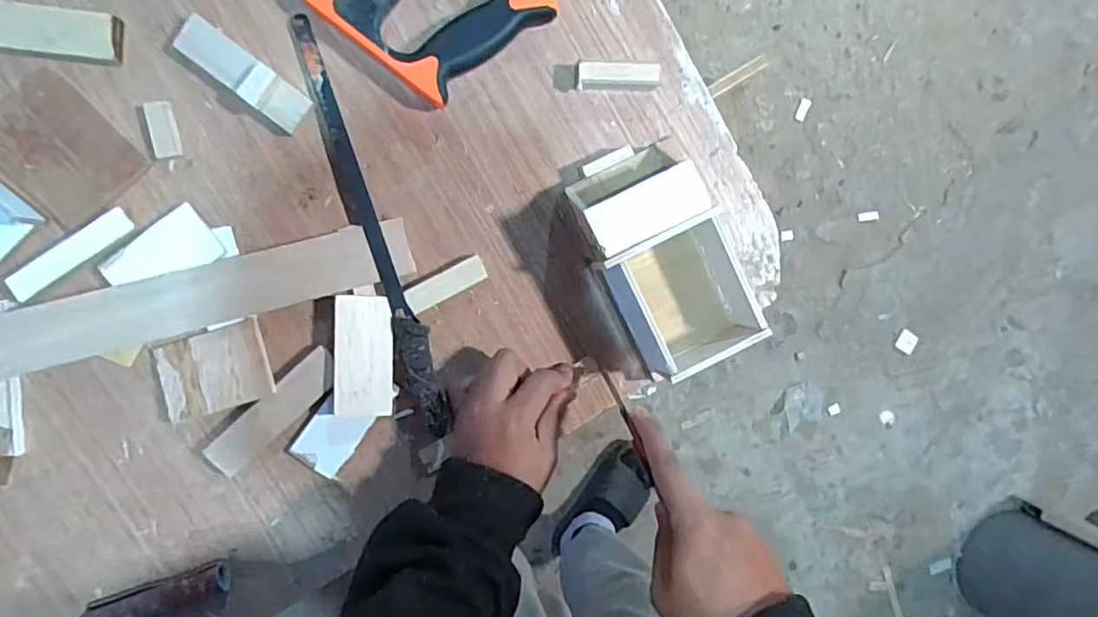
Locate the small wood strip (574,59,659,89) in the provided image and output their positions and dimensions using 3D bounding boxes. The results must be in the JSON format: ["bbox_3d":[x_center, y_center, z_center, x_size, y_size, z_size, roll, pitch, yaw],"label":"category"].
[{"bbox_3d":[0.052,-0.177,0.464,0.063,0.019,0.018,-3,94,-8],"label":"small wood strip"}]

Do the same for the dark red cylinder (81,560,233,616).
[{"bbox_3d":[-0.283,0.212,0.441,0.097,0.025,0.030,-17,96,-6],"label":"dark red cylinder"}]

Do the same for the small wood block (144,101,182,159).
[{"bbox_3d":[-0.272,-0.126,0.428,0.018,0.004,0.038,-10,95,-7],"label":"small wood block"}]

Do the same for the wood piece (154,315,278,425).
[{"bbox_3d":[-0.240,0.045,0.438,0.074,0.014,0.057,-17,96,-6],"label":"wood piece"}]

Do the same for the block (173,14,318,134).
[{"bbox_3d":[-0.216,-0.166,0.427,0.098,0.021,0.028,37,88,-8],"label":"block"}]

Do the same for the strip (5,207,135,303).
[{"bbox_3d":[-0.324,-0.037,0.413,0.084,0.005,0.020,-40,94,-11],"label":"strip"}]

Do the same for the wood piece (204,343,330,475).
[{"bbox_3d":[-0.200,0.076,0.447,0.114,0.017,0.027,-42,98,-3],"label":"wood piece"}]

